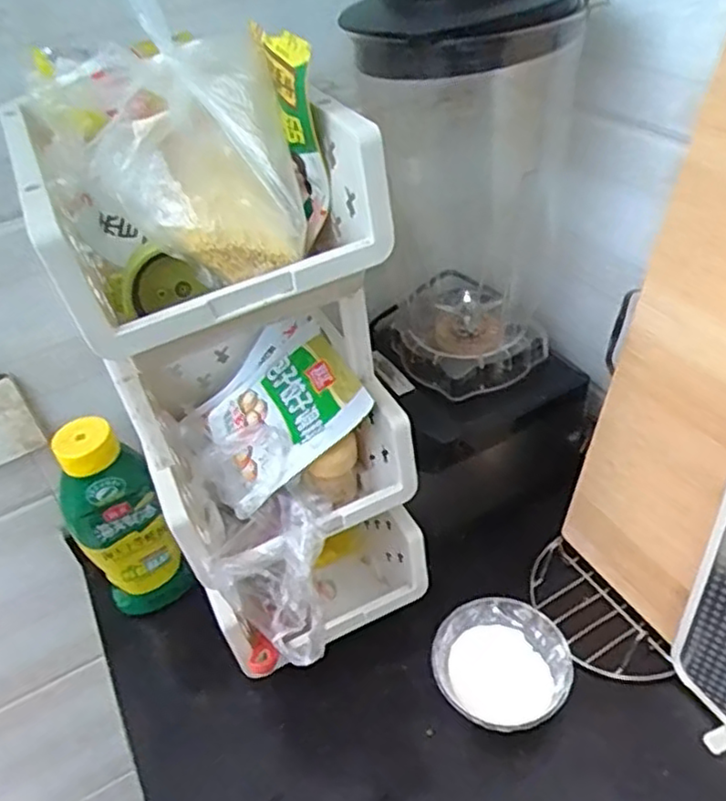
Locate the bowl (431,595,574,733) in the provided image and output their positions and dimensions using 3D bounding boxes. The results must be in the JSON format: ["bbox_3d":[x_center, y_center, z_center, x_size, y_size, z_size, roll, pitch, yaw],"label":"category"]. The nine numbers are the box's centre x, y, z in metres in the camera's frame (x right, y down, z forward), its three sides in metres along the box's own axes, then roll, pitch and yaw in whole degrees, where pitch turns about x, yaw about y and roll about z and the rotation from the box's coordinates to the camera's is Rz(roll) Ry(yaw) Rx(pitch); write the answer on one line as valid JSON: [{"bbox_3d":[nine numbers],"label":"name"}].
[{"bbox_3d":[0.129,0.249,0.643,0.118,0.054,0.113,-5,41,4],"label":"bowl"}]

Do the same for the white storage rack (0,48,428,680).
[{"bbox_3d":[-0.094,0.012,0.598,0.192,0.548,0.315,-24,43,-18],"label":"white storage rack"}]

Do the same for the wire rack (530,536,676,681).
[{"bbox_3d":[0.224,0.213,0.692,0.095,0.029,0.172,-21,44,-20],"label":"wire rack"}]

